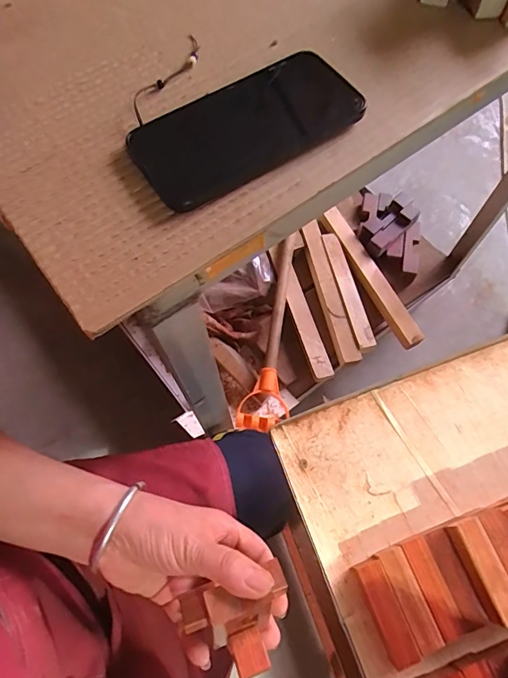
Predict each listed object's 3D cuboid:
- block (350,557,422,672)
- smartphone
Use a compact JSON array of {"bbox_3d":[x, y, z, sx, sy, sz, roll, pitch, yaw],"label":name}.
[{"bbox_3d":[0.113,0.235,0.386,0.023,0.023,0.081,-20,69,-9],"label":"block"},{"bbox_3d":[-0.004,-0.153,0.320,0.162,0.014,0.077,-32,72,-13],"label":"smartphone"}]

